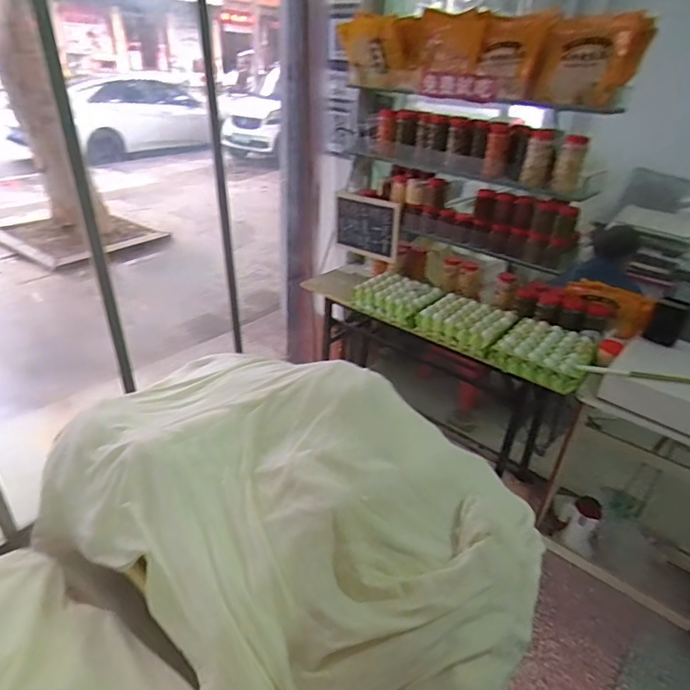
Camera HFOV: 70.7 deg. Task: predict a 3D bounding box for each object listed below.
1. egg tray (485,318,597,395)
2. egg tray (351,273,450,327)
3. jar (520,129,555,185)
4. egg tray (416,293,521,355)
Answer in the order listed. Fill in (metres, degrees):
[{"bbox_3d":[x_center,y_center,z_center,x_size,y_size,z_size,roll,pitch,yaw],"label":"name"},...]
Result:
[{"bbox_3d":[0.680,0.029,1.657,0.287,0.121,0.275,24,36,30],"label":"egg tray"},{"bbox_3d":[0.222,-0.199,1.946,0.303,0.087,0.267,28,38,34],"label":"egg tray"},{"bbox_3d":[0.647,-0.625,1.624,0.092,0.159,0.092,15,32,18],"label":"jar"},{"bbox_3d":[0.449,-0.089,1.796,0.292,0.074,0.267,26,37,32],"label":"egg tray"}]

